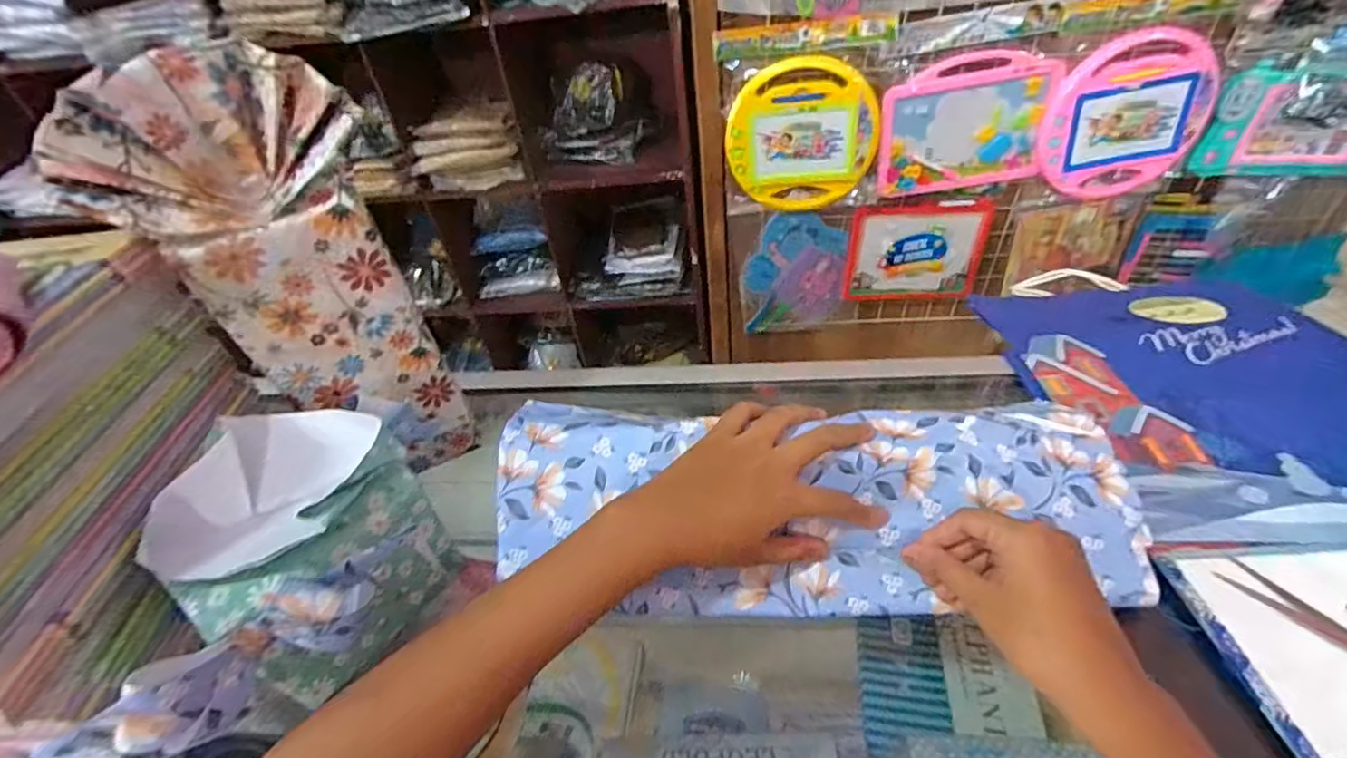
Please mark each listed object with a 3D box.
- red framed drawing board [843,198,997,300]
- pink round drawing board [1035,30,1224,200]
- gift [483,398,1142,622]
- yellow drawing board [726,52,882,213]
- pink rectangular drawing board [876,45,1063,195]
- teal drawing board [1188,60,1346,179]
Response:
[{"bbox_3d":[0.534,-0.276,1.273,0.284,0.231,0.013,-2,43,6],"label":"red framed drawing board"},{"bbox_3d":[0.818,-0.468,1.045,0.278,0.280,0.018,-4,43,3],"label":"pink round drawing board"},{"bbox_3d":[0.086,0.077,0.378,0.393,0.075,0.126,2,43,4],"label":"gift"},{"bbox_3d":[0.250,-0.467,1.122,0.276,0.283,0.029,2,44,9],"label":"yellow drawing board"},{"bbox_3d":[0.541,-0.472,1.080,0.283,0.239,0.016,1,43,9],"label":"pink rectangular drawing board"},{"bbox_3d":[1.120,-0.451,1.014,0.305,0.194,0.028,1,43,9],"label":"teal drawing board"}]

